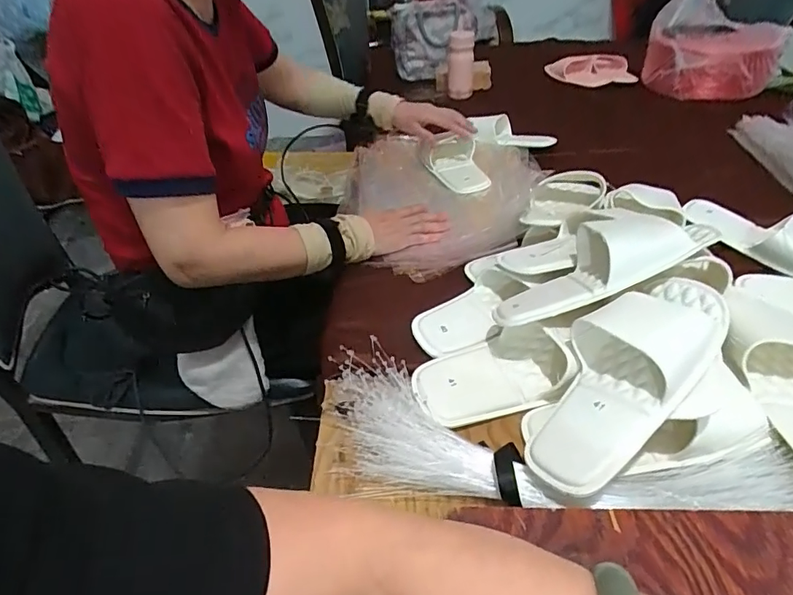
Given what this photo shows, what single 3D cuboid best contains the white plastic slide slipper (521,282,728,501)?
[{"bbox_3d":[0.200,0.065,0.424,0.113,0.054,0.237,28,70,41],"label":"white plastic slide slipper"}]

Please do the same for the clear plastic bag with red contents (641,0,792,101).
[{"bbox_3d":[0.838,-0.671,1.281,0.321,0.194,0.307,19,44,26],"label":"clear plastic bag with red contents"}]

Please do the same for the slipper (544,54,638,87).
[{"bbox_3d":[0.592,-0.700,1.497,0.244,0.092,0.068,-4,38,0],"label":"slipper"}]

